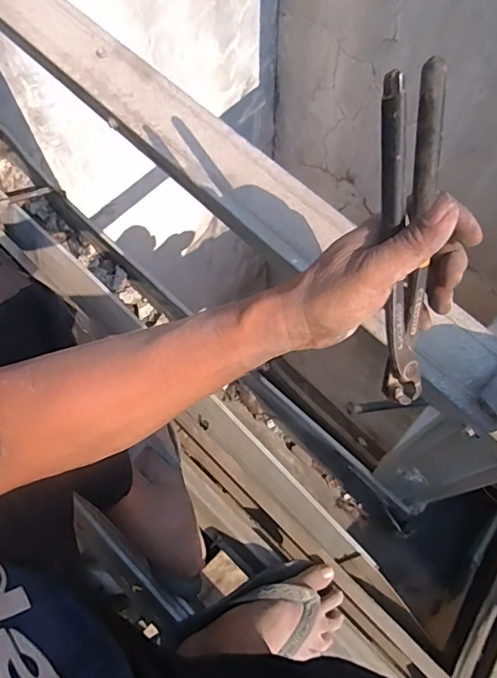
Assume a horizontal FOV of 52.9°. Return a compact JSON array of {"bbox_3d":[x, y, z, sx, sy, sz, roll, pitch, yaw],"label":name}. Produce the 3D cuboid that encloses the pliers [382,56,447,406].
[{"bbox_3d":[0.106,-0.053,0.326,0.040,0.221,0.021,-13,31,-4],"label":"pliers"}]

